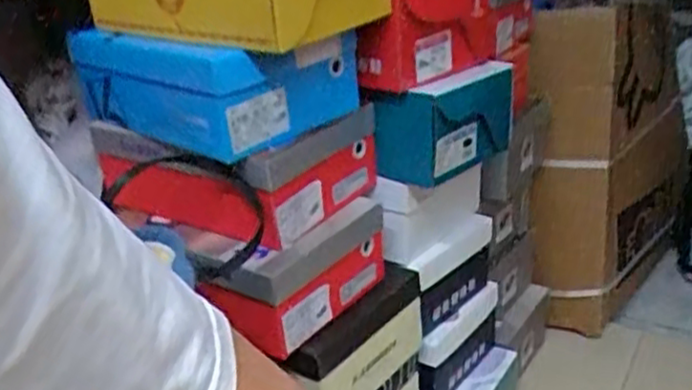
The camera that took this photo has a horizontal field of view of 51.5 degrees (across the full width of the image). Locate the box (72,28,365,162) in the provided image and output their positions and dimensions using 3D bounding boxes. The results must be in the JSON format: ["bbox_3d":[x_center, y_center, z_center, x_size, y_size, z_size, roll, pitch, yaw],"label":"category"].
[{"bbox_3d":[-0.150,-0.146,0.883,0.330,0.121,0.199,13,27,32],"label":"box"}]

